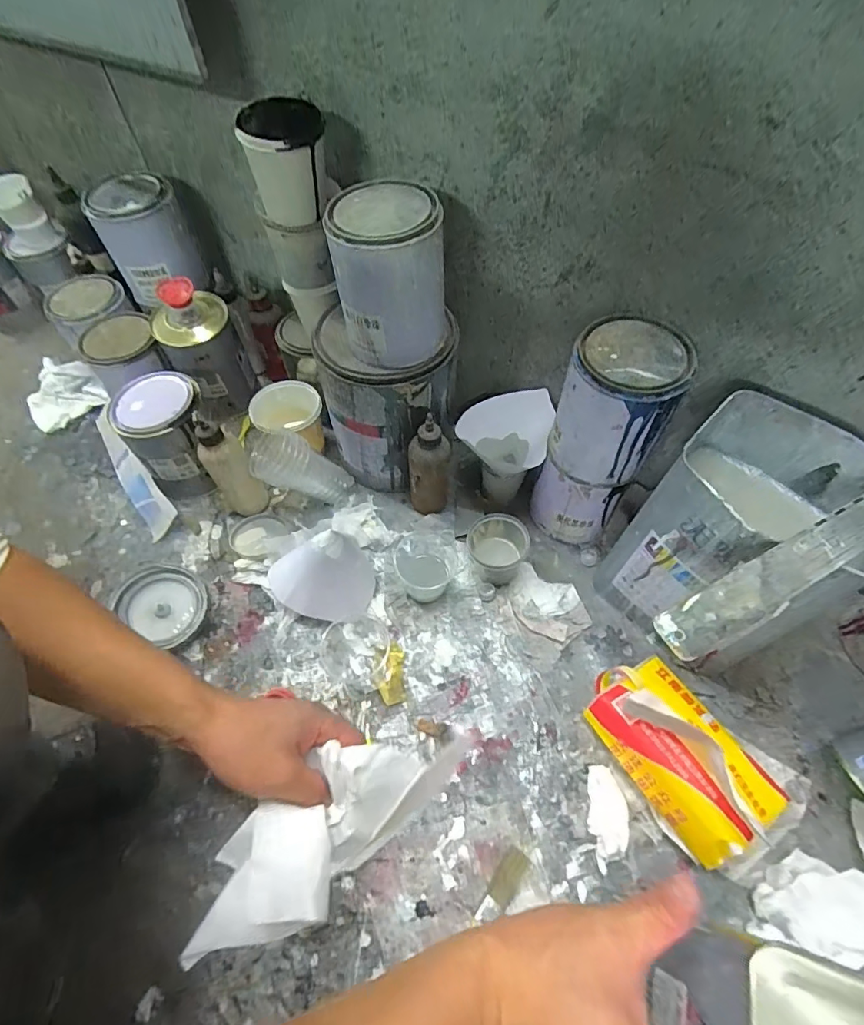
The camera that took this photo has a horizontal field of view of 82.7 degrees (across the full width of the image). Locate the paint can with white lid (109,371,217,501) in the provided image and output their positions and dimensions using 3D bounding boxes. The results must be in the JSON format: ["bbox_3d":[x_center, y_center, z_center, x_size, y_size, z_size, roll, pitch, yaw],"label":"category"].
[{"bbox_3d":[-0.340,-0.098,0.648,0.098,0.135,0.100,0,58,1],"label":"paint can with white lid"}]

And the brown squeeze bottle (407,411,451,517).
[{"bbox_3d":[-0.004,-0.052,0.608,0.051,0.146,0.044,-3,58,-1],"label":"brown squeeze bottle"}]

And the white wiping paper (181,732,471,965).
[{"bbox_3d":[-0.077,0.229,0.351,0.187,0.087,0.078,-28,62,-20],"label":"white wiping paper"}]

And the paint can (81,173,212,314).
[{"bbox_3d":[-0.378,-0.356,0.662,0.102,0.128,0.101,0,58,1],"label":"paint can"}]

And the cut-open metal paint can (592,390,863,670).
[{"bbox_3d":[0.281,0.039,0.485,0.157,0.255,0.139,39,66,22],"label":"cut-open metal paint can"}]

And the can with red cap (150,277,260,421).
[{"bbox_3d":[-0.317,-0.226,0.687,0.091,0.191,0.082,-26,61,-14],"label":"can with red cap"}]

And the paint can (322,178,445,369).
[{"bbox_3d":[-0.045,-0.235,0.493,0.103,0.134,0.105,-10,59,-6],"label":"paint can"}]

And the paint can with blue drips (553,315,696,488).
[{"bbox_3d":[0.183,-0.109,0.496,0.101,0.137,0.100,0,58,1],"label":"paint can with blue drips"}]

